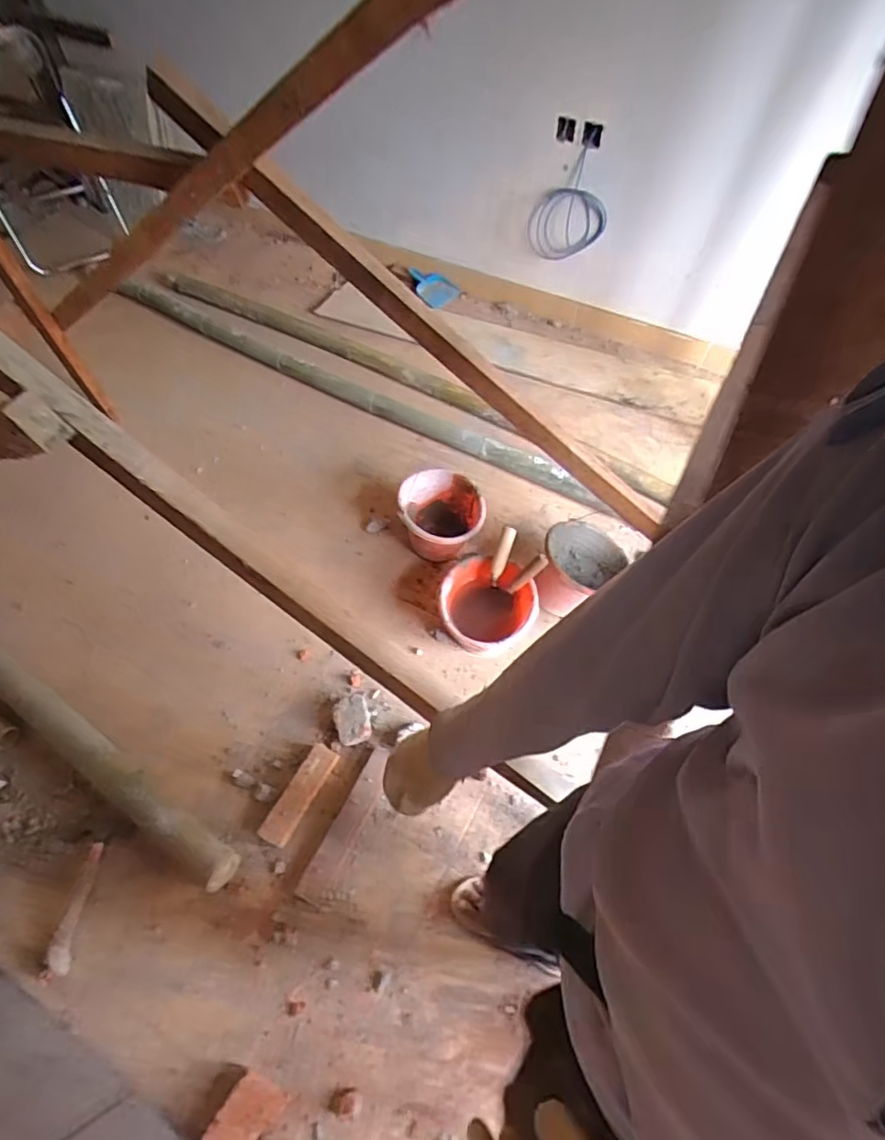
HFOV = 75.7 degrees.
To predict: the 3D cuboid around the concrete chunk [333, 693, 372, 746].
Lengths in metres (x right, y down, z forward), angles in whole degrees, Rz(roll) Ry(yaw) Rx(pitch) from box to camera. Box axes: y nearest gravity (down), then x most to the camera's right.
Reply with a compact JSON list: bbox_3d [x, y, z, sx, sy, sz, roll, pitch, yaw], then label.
[{"bbox_3d":[-0.210,0.343,1.335,0.086,0.056,0.125,-12,58,-9],"label":"concrete chunk"}]

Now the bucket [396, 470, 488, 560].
[{"bbox_3d":[0.004,-0.149,1.573,0.236,0.161,0.258,-4,57,-4],"label":"bucket"}]

